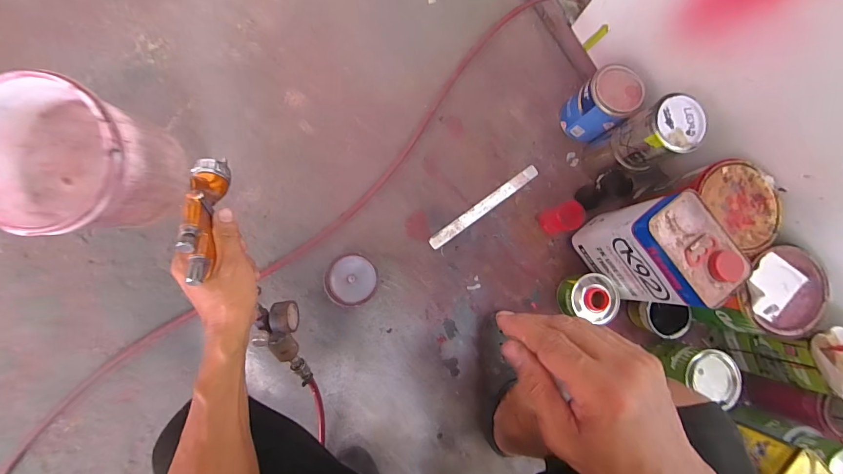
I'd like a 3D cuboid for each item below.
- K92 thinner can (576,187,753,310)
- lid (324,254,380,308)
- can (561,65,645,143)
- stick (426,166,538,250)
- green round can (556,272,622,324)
[{"bbox_3d":[0.413,0.022,0.662,0.118,0.216,0.165,-36,88,-8],"label":"K92 thinner can"},{"bbox_3d":[-0.136,0.084,0.725,0.099,0.031,0.098,1,84,-7],"label":"lid"},{"bbox_3d":[0.364,-0.270,0.760,0.099,0.146,0.101,1,84,-7],"label":"can"},{"bbox_3d":[0.135,-0.066,0.785,0.281,0.004,0.030,-36,90,-9],"label":"stick"},{"bbox_3d":[0.337,0.120,0.755,0.096,0.083,0.089,1,84,-7],"label":"green round can"}]

